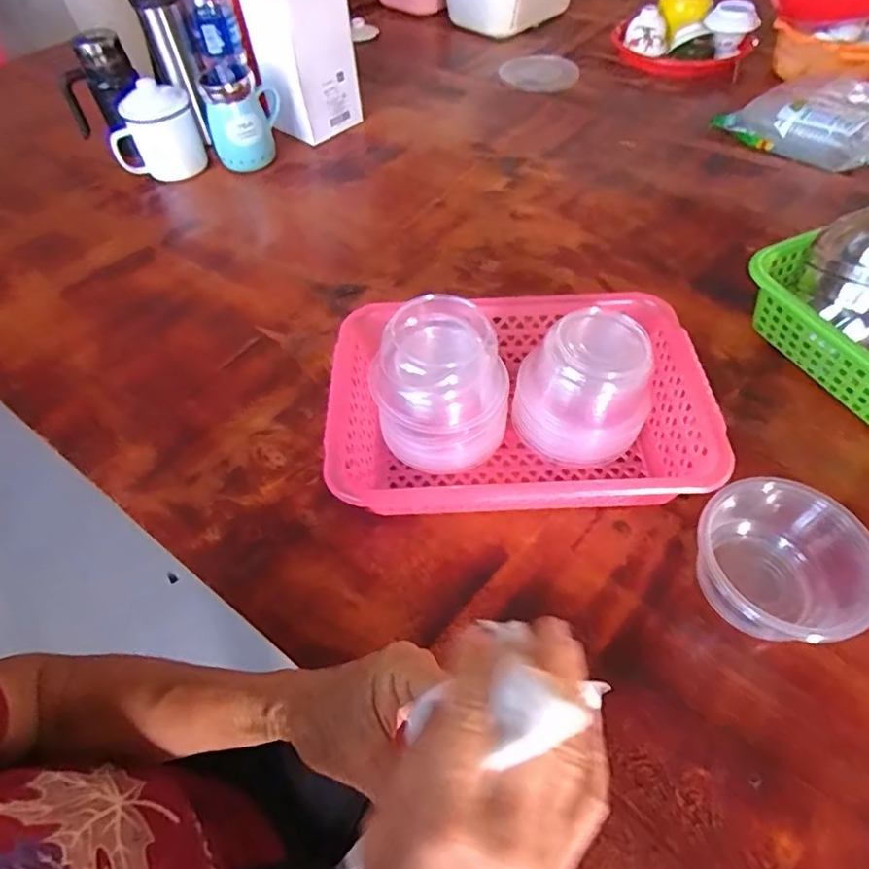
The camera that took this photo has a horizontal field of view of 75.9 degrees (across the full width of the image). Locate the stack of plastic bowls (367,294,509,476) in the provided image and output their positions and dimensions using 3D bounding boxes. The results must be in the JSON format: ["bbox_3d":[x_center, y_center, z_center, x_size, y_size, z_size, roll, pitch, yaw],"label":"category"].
[{"bbox_3d":[0.006,-0.037,0.481,0.107,0.119,0.094,-24,54,-16],"label":"stack of plastic bowls"}]

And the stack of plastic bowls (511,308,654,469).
[{"bbox_3d":[0.128,-0.040,0.484,0.099,0.108,0.094,-17,52,-11],"label":"stack of plastic bowls"}]

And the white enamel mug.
[{"bbox_3d":[-0.417,-0.453,0.828,0.126,0.115,0.087,-26,55,-17],"label":"white enamel mug"}]

